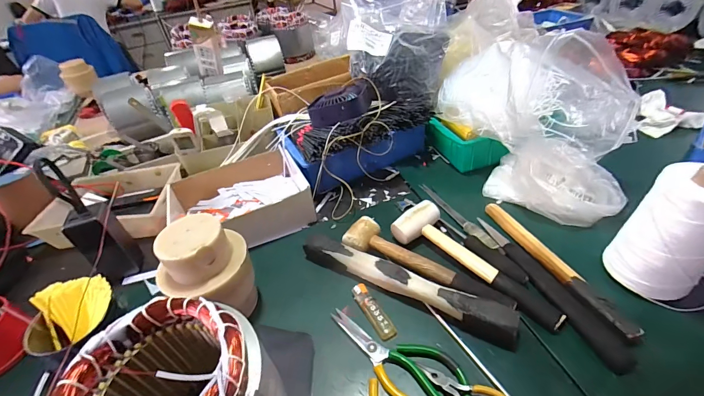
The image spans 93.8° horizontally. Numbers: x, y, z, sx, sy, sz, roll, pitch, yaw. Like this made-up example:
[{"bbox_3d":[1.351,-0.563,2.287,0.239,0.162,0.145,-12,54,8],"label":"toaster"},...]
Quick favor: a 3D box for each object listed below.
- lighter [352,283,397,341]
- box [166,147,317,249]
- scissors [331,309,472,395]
[{"bbox_3d":[0.028,0.154,0.451,0.022,0.009,0.087,-23,42,-18],"label":"lighter"},{"bbox_3d":[-0.204,0.002,0.633,0.245,0.071,0.209,-28,44,-23],"label":"box"},{"bbox_3d":[0.054,0.195,0.396,0.109,0.014,0.186,-23,42,-17],"label":"scissors"}]

